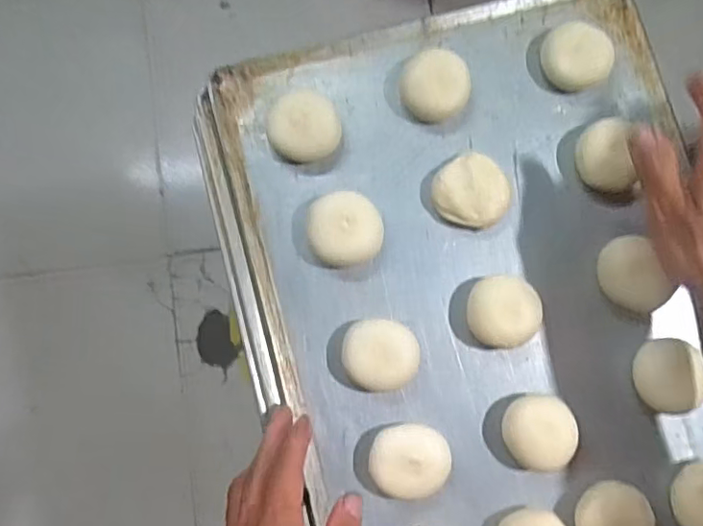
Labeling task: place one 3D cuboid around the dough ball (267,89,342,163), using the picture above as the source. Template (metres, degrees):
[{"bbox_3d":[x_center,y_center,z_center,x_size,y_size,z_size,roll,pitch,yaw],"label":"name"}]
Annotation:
[{"bbox_3d":[-0.034,-0.098,0.416,0.050,0.023,0.046,0,85,0],"label":"dough ball"}]

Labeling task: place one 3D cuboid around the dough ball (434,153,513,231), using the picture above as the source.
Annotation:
[{"bbox_3d":[0.088,-0.052,0.418,0.056,0.016,0.050,19,85,1],"label":"dough ball"}]

